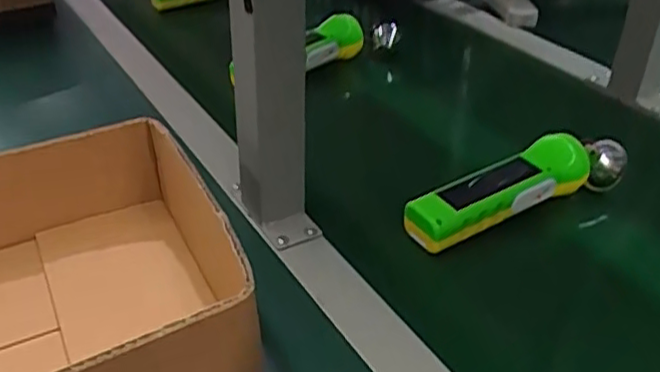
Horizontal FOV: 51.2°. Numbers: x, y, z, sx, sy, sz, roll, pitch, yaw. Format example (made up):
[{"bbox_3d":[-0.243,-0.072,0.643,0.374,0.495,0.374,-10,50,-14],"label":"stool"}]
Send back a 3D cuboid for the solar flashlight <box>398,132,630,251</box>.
[{"bbox_3d":[0.157,-0.001,0.570,0.212,0.044,0.041,-19,39,-24],"label":"solar flashlight"}]

